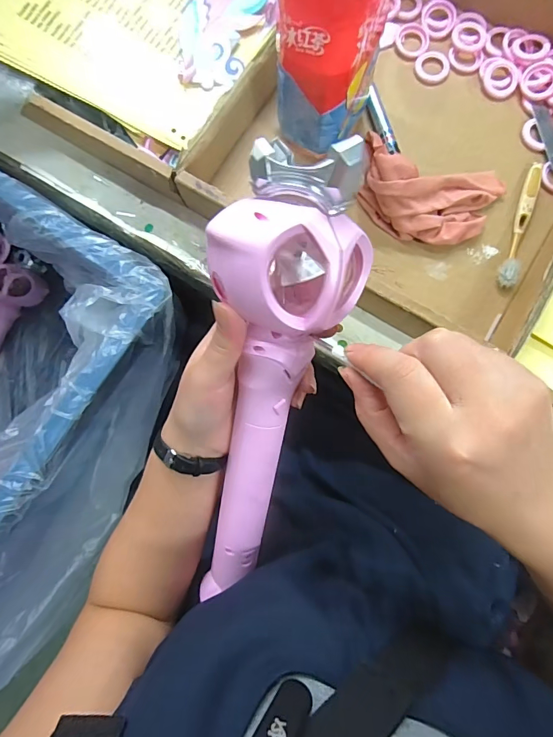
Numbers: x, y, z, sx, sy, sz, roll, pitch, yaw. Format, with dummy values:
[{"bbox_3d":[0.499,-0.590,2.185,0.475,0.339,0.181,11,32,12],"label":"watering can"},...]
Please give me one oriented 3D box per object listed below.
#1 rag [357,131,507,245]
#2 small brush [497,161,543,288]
[{"bbox_3d":[0.153,-0.169,0.393,0.139,0.053,0.079,9,82,3],"label":"rag"},{"bbox_3d":[0.250,-0.146,0.405,0.022,0.012,0.139,20,83,4],"label":"small brush"}]

